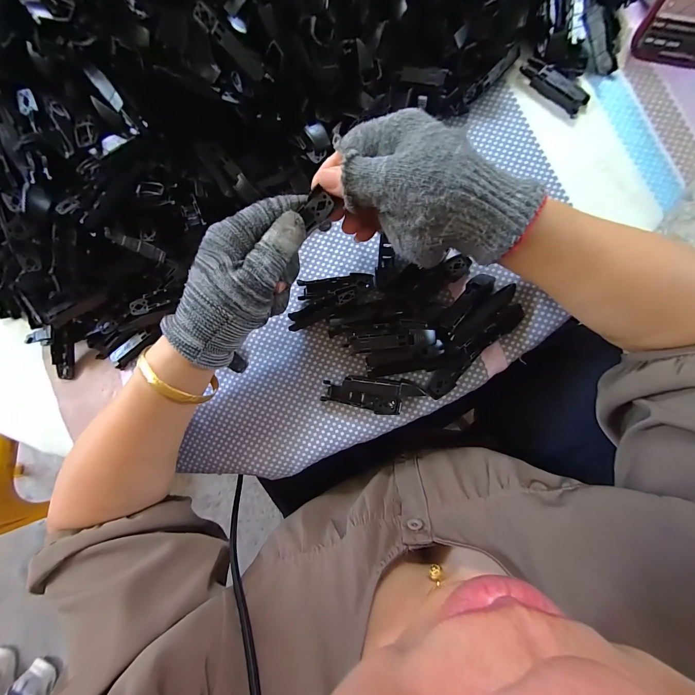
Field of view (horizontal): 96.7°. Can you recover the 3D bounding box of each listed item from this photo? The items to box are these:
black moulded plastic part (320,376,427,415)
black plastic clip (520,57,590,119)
[{"bbox_3d":[0.021,0.041,0.266,0.084,0.016,0.030,4,88,8],"label":"black moulded plastic part"},{"bbox_3d":[0.179,-0.228,0.268,0.062,0.011,0.017,44,93,8],"label":"black plastic clip"}]

